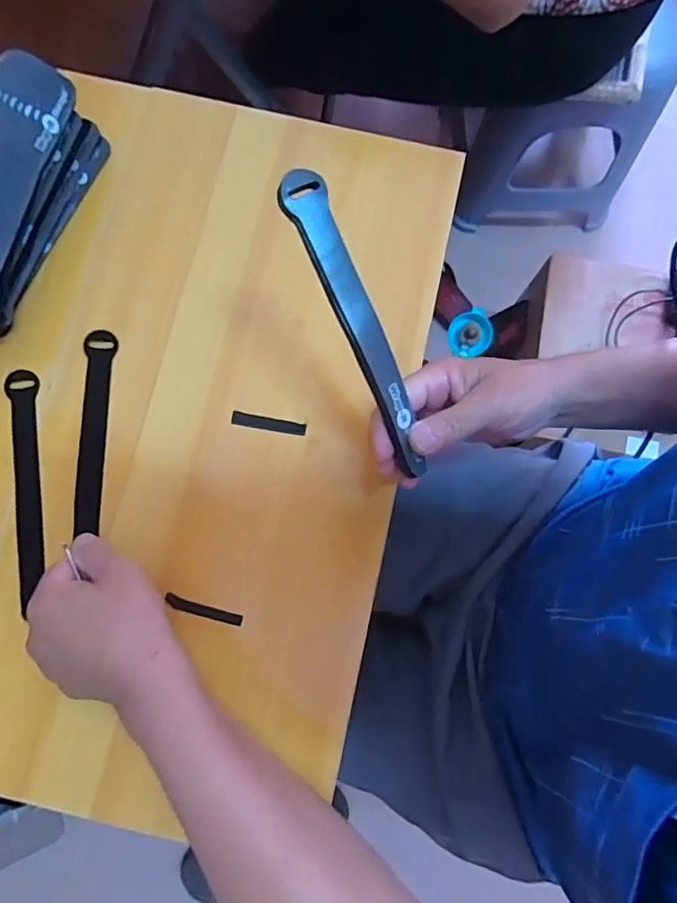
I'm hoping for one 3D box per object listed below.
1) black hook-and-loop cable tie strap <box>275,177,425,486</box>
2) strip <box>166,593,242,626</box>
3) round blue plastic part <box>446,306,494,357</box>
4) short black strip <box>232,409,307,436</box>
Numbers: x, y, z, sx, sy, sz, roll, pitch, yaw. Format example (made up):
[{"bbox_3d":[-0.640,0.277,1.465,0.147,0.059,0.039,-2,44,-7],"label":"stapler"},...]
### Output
[{"bbox_3d":[0.013,-0.076,0.326,0.024,0.008,0.190,-26,103,-5],"label":"black hook-and-loop cable tie strap"},{"bbox_3d":[-0.105,0.123,0.407,0.061,0.005,0.010,18,80,2],"label":"strip"},{"bbox_3d":[0.187,-0.167,0.745,0.062,0.031,0.062,3,110,8],"label":"round blue plastic part"},{"bbox_3d":[-0.057,-0.023,0.434,0.061,0.004,0.012,10,80,1],"label":"short black strip"}]

